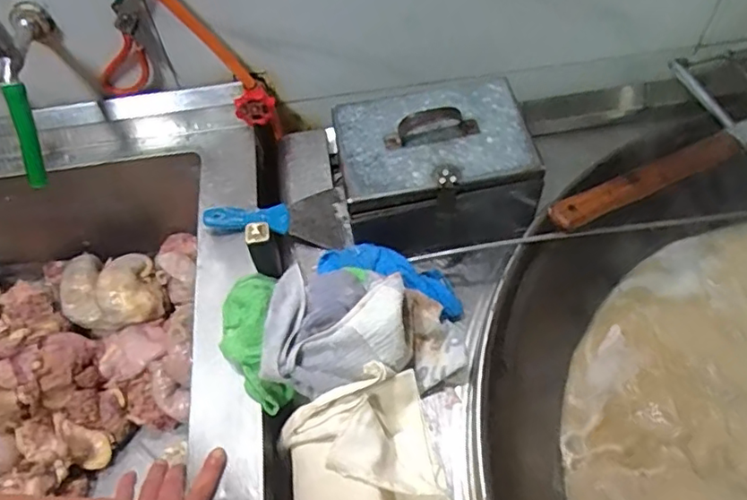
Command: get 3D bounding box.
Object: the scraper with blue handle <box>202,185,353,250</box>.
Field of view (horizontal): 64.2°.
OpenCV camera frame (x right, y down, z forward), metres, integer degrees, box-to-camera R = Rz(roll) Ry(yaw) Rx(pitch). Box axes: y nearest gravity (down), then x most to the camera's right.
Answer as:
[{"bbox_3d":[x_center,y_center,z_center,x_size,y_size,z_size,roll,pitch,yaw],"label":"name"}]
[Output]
[{"bbox_3d":[-0.128,-0.040,0.803,0.188,0.024,0.102,-1,55,-15],"label":"scraper with blue handle"}]

